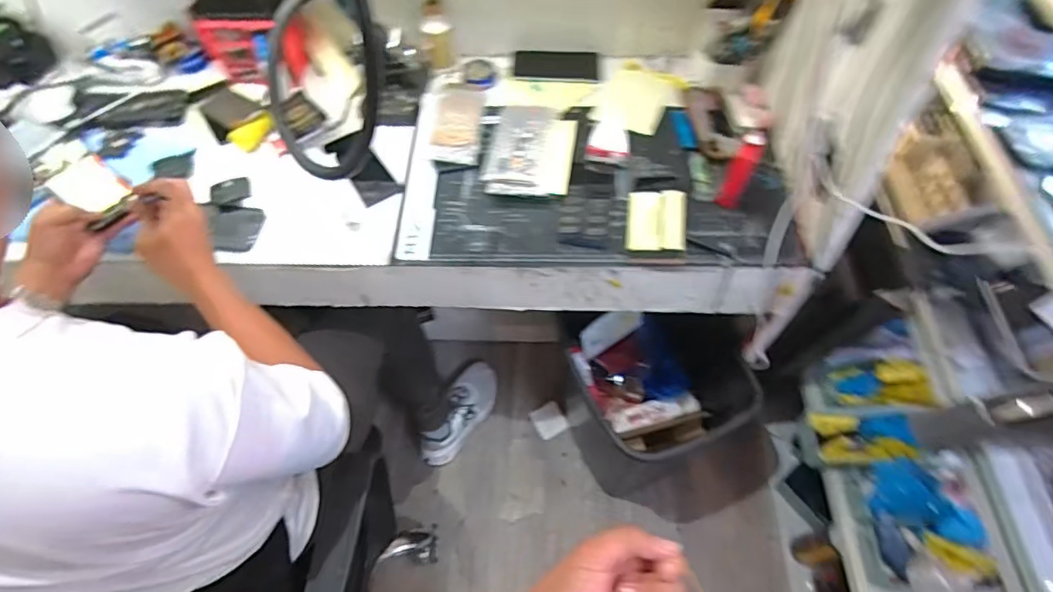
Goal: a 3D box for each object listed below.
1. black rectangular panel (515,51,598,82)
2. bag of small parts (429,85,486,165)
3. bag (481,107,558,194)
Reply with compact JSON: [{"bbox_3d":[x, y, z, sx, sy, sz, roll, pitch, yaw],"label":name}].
[{"bbox_3d":[0.054,-0.414,0.983,0.146,0.012,0.076,2,59,2],"label":"black rectangular panel"},{"bbox_3d":[-0.111,-0.285,0.894,0.078,0.014,0.167,2,59,2],"label":"bag of small parts"},{"bbox_3d":[-0.007,-0.234,0.847,0.098,0.027,0.180,6,59,4],"label":"bag"}]

